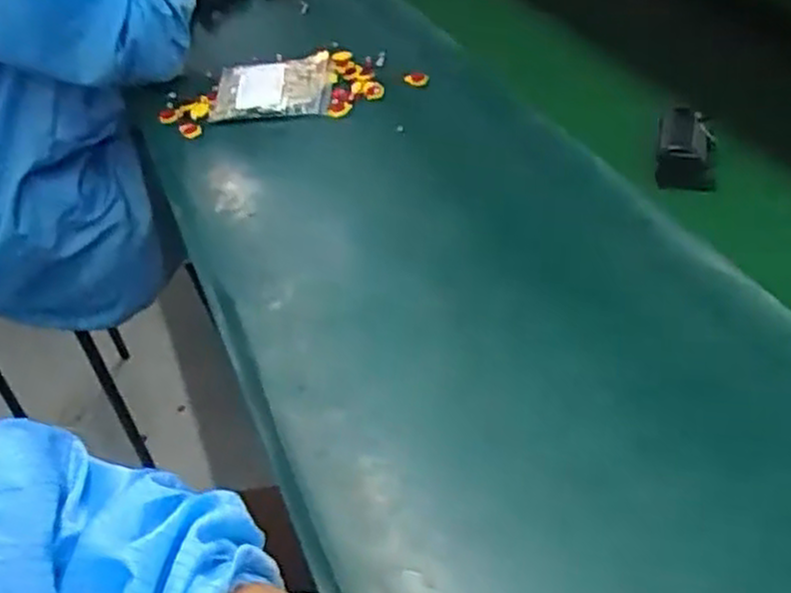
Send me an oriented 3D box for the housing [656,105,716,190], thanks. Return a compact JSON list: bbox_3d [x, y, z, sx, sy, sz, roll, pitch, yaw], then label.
[{"bbox_3d":[0.247,-0.124,0.670,0.054,0.040,0.072,2,45,17],"label":"housing"}]

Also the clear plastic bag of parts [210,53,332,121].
[{"bbox_3d":[-0.138,-0.233,0.874,0.129,0.018,0.104,-8,43,3],"label":"clear plastic bag of parts"}]

